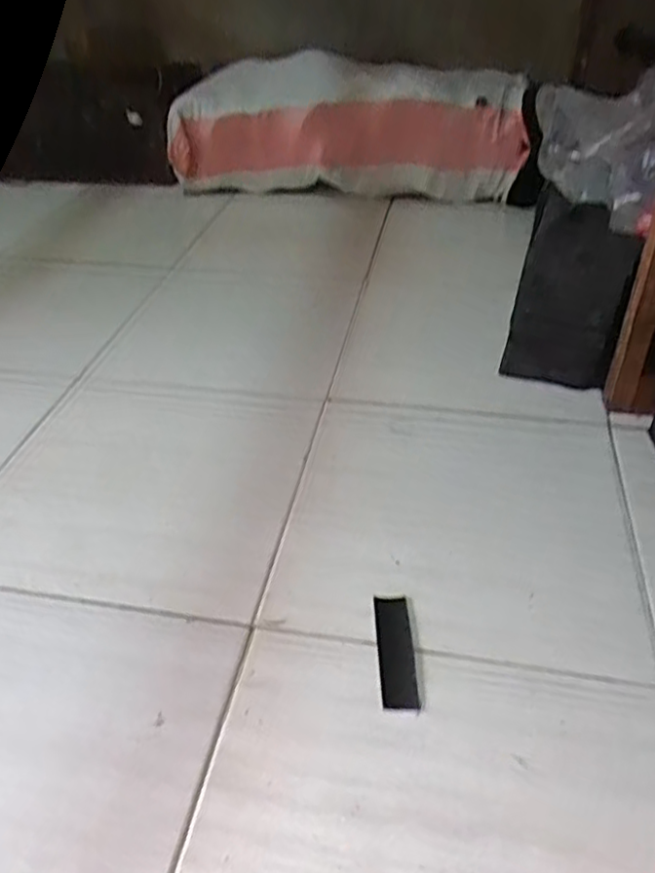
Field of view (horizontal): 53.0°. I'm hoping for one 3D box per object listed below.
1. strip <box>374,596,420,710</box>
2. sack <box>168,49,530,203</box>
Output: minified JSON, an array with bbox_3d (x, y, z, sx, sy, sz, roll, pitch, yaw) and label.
[{"bbox_3d":[0.068,0.210,0.651,0.037,0.004,0.125,-2,40,0],"label":"strip"},{"bbox_3d":[0.031,-0.702,1.510,0.817,0.271,0.163,11,41,15],"label":"sack"}]

